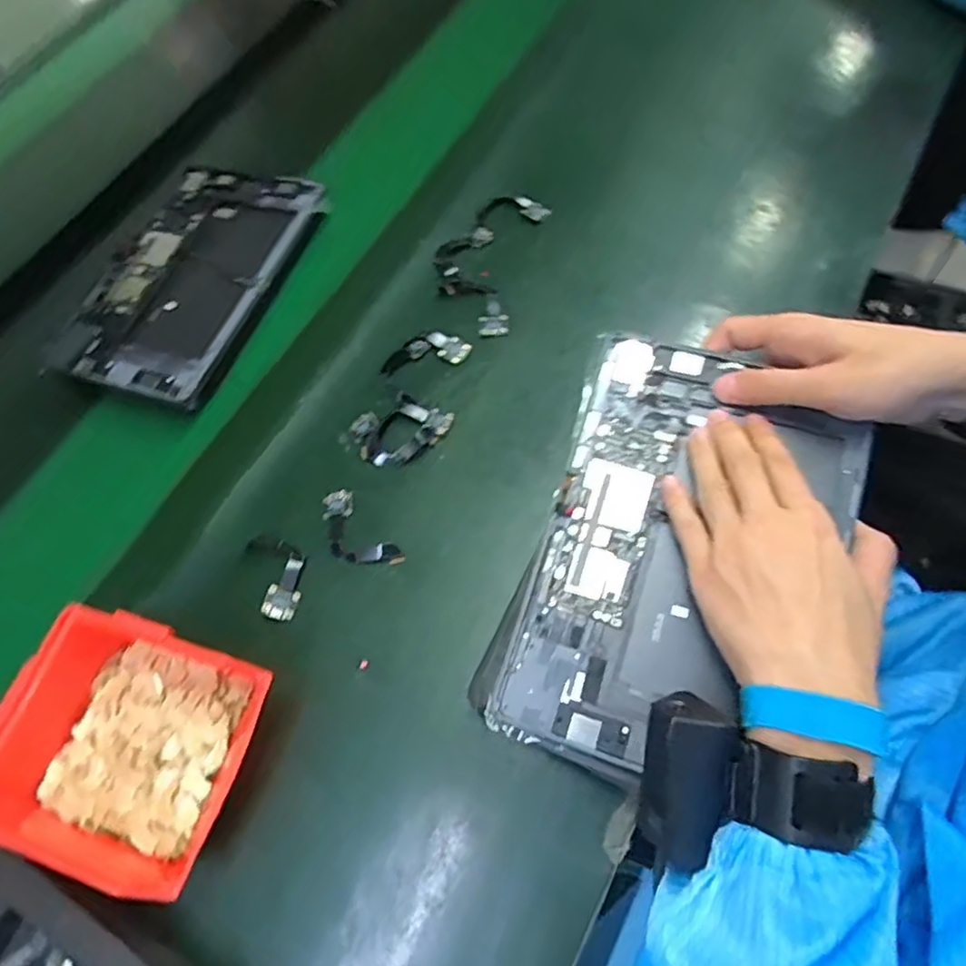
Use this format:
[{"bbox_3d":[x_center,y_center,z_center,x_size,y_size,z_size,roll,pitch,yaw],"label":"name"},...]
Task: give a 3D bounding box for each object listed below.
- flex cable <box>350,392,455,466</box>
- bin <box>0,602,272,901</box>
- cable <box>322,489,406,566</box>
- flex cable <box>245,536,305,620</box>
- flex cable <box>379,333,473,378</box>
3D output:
[{"bbox_3d":[-0.063,-0.043,0.485,0.071,0.011,0.053,-36,63,-9],"label":"flex cable"},{"bbox_3d":[-0.210,0.148,0.372,0.143,0.059,0.125,12,67,13],"label":"bin"},{"bbox_3d":[-0.092,0.037,0.449,0.036,0.007,0.077,-40,63,-11],"label":"cable"},{"bbox_3d":[-0.142,0.063,0.442,0.035,0.006,0.066,-25,62,-3],"label":"flex cable"},{"bbox_3d":[-0.047,-0.106,0.511,0.072,0.008,0.031,-15,61,2],"label":"flex cable"}]

